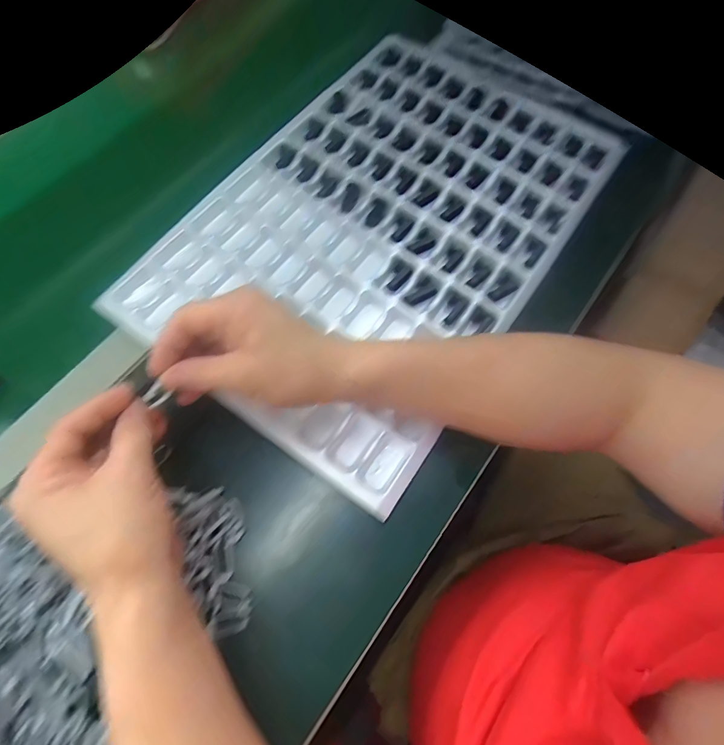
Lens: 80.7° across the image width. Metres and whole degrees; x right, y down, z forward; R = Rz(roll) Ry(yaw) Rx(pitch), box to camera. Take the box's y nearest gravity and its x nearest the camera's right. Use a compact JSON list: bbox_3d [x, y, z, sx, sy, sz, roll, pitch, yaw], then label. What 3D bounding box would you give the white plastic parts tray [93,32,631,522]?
[{"bbox_3d":[0.015,-0.152,0.431,0.329,0.035,0.464,33,74,12],"label":"white plastic parts tray"}]

